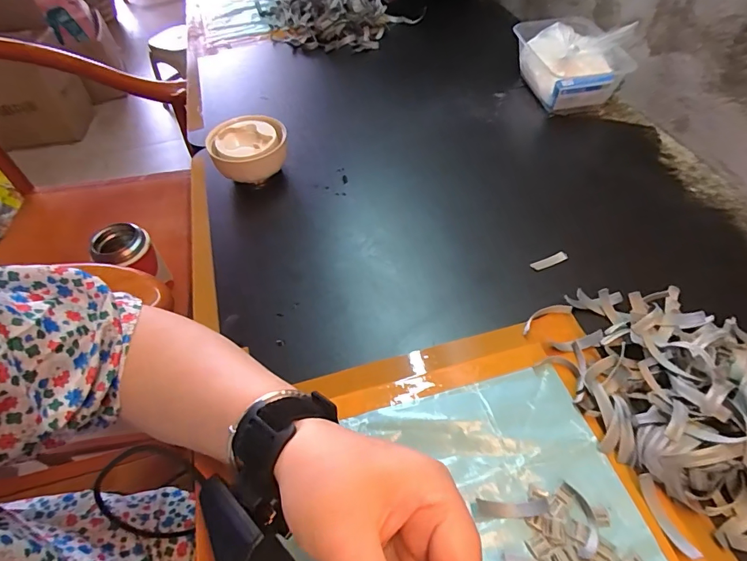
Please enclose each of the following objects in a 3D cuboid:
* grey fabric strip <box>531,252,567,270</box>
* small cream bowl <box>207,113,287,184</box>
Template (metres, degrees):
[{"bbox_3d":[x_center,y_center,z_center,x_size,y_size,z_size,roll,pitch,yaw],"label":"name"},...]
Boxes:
[{"bbox_3d":[0.173,-0.019,0.421,0.039,0.004,0.010,-17,51,-11],"label":"grey fabric strip"},{"bbox_3d":[-0.148,-0.151,0.524,0.088,0.058,0.086,-17,51,-11],"label":"small cream bowl"}]

